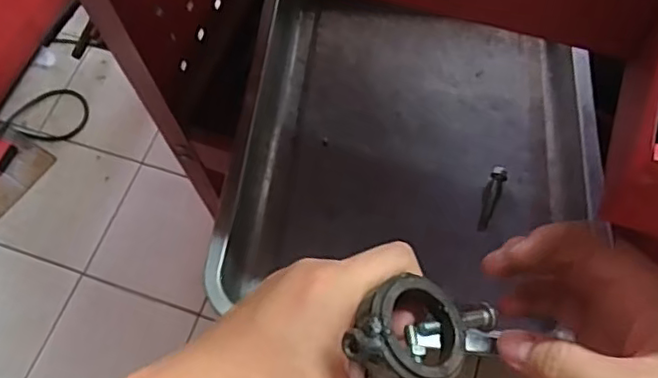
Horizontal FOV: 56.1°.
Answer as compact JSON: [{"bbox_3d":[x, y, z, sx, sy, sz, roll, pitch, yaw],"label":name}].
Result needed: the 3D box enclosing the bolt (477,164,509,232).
[{"bbox_3d":[0.135,0.005,0.515,0.013,0.010,0.063,22,67,11],"label":"bolt"}]

